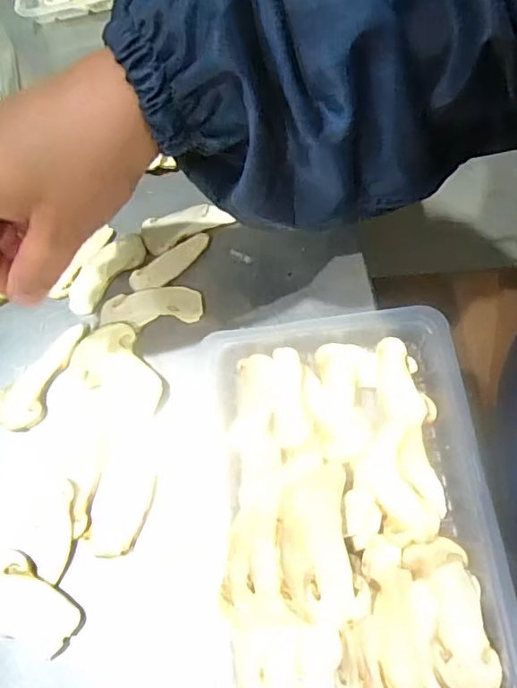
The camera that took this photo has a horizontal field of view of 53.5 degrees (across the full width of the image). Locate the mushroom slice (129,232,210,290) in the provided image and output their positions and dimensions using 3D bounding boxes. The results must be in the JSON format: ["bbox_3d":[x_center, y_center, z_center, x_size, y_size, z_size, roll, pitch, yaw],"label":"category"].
[{"bbox_3d":[-0.061,-0.057,0.357,0.061,0.006,0.020,-34,67,-6],"label":"mushroom slice"}]

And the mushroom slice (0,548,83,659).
[{"bbox_3d":[-0.136,0.148,0.284,0.068,0.005,0.045,32,76,20],"label":"mushroom slice"}]

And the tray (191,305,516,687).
[{"bbox_3d":[0.041,0.081,0.277,0.153,0.033,0.209,-7,67,6],"label":"tray"}]

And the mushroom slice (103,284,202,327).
[{"bbox_3d":[-0.072,-0.026,0.344,0.068,0.004,0.028,-6,67,7],"label":"mushroom slice"}]

